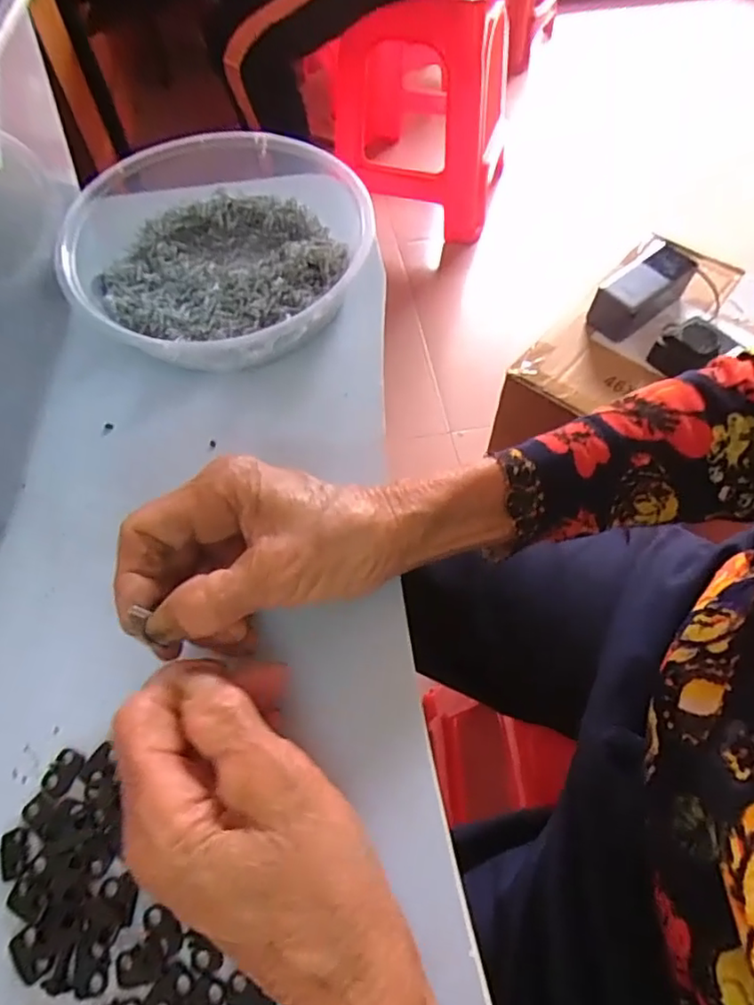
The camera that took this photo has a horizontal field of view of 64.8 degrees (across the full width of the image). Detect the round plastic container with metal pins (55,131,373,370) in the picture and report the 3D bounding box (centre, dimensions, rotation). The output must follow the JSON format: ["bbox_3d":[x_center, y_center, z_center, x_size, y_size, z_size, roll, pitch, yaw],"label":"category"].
[{"bbox_3d":[-0.102,-0.167,0.378,0.184,0.050,0.172,0,58,-1],"label":"round plastic container with metal pins"}]

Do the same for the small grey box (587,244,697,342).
[{"bbox_3d":[0.313,-0.246,0.699,0.134,0.050,0.056,-36,65,-21],"label":"small grey box"}]

